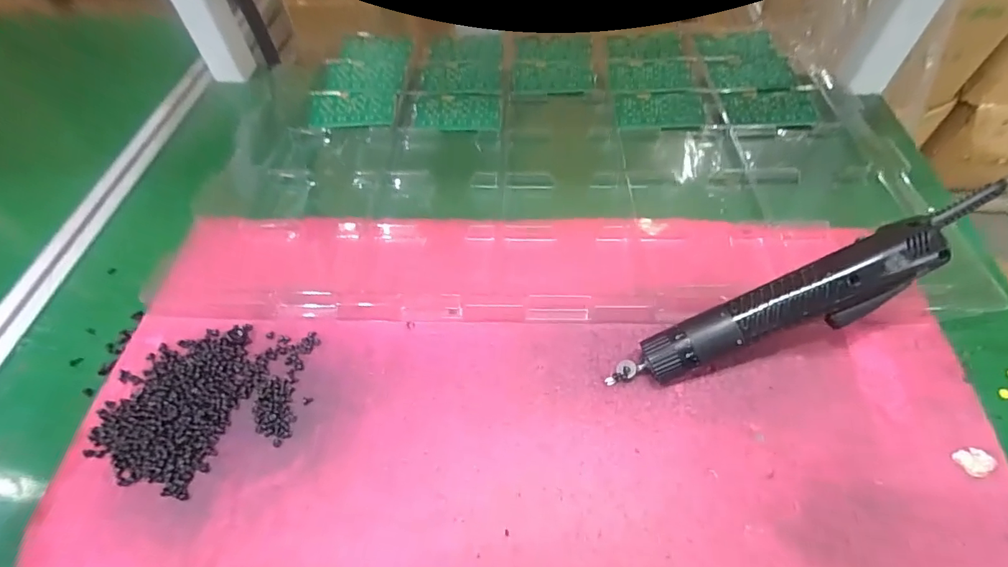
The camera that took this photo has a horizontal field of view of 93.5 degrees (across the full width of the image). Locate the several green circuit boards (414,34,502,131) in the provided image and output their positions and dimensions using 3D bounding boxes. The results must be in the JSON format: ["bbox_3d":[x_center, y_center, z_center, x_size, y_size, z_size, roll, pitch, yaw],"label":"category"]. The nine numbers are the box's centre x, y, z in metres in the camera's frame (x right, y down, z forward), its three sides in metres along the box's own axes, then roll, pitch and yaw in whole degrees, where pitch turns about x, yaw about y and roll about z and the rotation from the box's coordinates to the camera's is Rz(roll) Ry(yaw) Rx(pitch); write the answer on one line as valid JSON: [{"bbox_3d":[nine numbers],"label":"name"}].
[{"bbox_3d":[-0.050,-0.246,0.563,0.092,0.005,0.192,0,55,2],"label":"several green circuit boards"}]

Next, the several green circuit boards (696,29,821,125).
[{"bbox_3d":[0.289,-0.251,0.555,0.094,0.010,0.188,1,55,3],"label":"several green circuit boards"}]

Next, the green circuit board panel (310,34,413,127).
[{"bbox_3d":[-0.167,-0.254,0.572,0.094,0.010,0.190,1,55,3],"label":"green circuit board panel"}]

